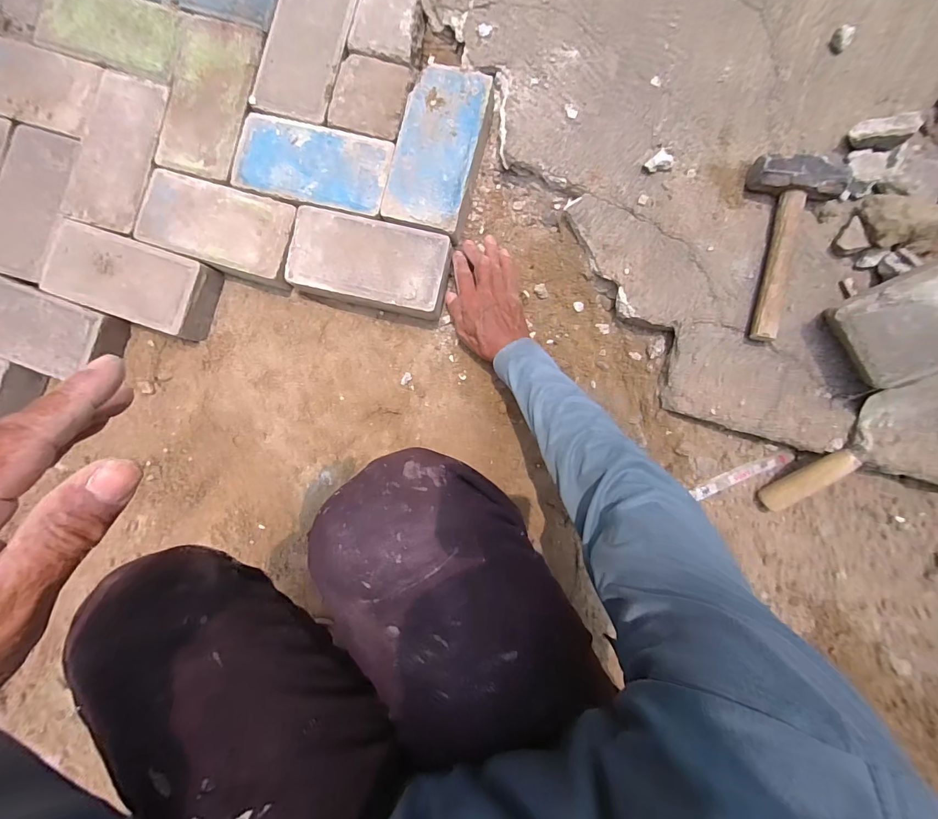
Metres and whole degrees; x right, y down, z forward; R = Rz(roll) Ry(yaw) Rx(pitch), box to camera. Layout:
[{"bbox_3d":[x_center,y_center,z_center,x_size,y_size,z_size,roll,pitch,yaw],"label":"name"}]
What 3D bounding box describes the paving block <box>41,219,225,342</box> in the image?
[{"bbox_3d":[-0.470,-0.179,0.588,0.209,0.049,0.104,18,90,1],"label":"paving block"}]

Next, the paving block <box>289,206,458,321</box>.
[{"bbox_3d":[-0.134,-0.195,0.580,0.208,0.065,0.109,13,89,1],"label":"paving block"}]

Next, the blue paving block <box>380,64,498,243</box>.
[{"bbox_3d":[-0.040,-0.342,0.564,0.106,0.047,0.209,13,89,1],"label":"blue paving block"}]

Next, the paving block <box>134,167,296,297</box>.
[{"bbox_3d":[-0.343,-0.249,0.583,0.207,0.049,0.109,17,90,1],"label":"paving block"}]

